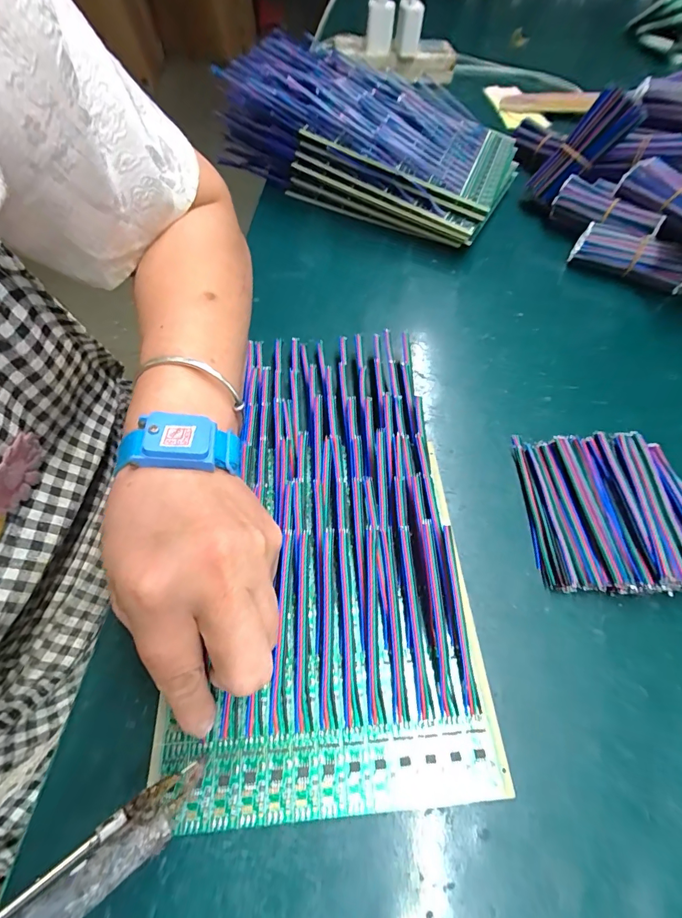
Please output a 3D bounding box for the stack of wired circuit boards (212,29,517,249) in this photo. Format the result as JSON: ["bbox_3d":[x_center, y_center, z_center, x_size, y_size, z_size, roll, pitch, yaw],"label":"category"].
[{"bbox_3d":[0.039,-0.351,0.427,0.301,0.102,0.187,18,59,8],"label":"stack of wired circuit boards"}]

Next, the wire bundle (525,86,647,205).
[{"bbox_3d":[0.261,-0.342,0.428,0.037,0.109,0.044,14,50,-38],"label":"wire bundle"}]

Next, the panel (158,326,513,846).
[{"bbox_3d":[-0.006,0.033,0.240,0.149,0.018,0.284,-2,62,-4],"label":"panel"}]

